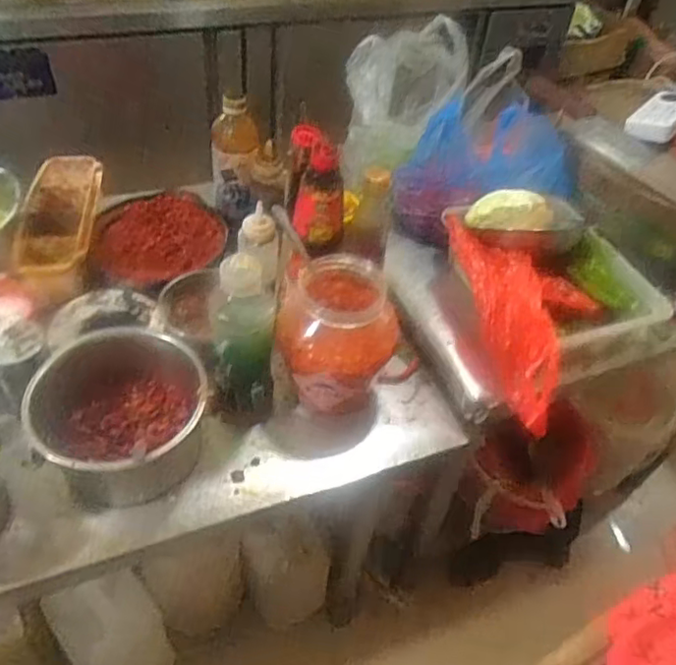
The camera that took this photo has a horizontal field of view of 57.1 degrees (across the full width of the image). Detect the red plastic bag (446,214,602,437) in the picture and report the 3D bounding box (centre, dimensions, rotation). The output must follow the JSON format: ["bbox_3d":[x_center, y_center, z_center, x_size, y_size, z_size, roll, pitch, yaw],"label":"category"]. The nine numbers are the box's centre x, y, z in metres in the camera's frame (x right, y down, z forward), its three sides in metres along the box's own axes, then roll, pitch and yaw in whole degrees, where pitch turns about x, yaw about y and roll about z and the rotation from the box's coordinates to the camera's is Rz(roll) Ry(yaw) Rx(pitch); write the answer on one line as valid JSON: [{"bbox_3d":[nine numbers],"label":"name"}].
[{"bbox_3d":[0.243,-0.031,0.750,0.160,0.075,0.292,-7,69,-13],"label":"red plastic bag"}]

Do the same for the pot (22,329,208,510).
[{"bbox_3d":[-0.229,0.096,0.675,0.167,0.110,0.170,3,48,-4],"label":"pot"}]

